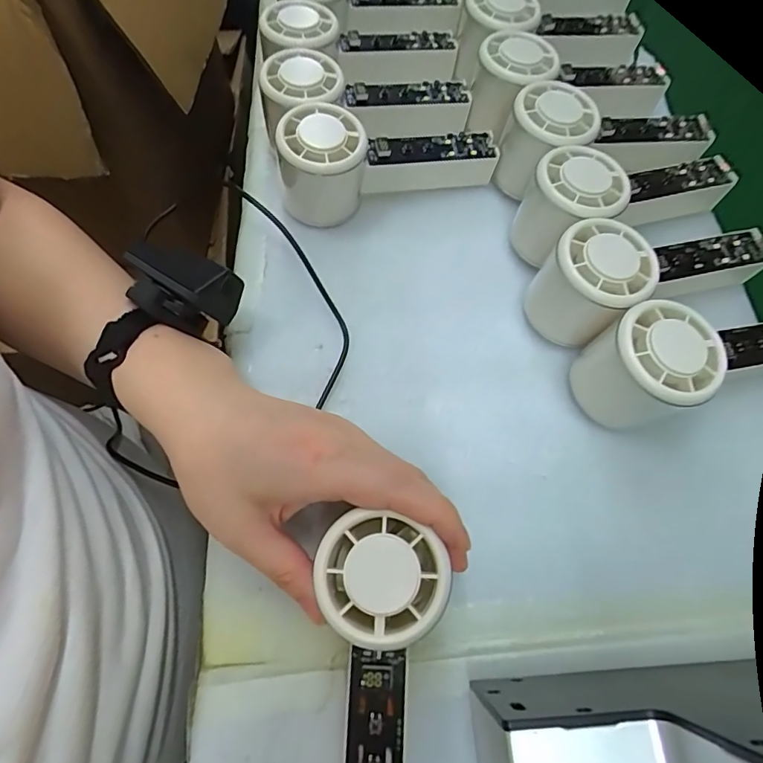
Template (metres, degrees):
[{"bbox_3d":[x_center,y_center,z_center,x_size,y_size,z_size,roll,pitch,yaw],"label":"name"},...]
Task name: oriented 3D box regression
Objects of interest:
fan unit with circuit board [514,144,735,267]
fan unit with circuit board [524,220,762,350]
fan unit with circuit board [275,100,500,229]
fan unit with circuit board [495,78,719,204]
[{"bbox_3d":[0.164,-0.116,0.334,0.147,0.061,0.057,-7,65,-17],"label":"fan unit with circuit board"},{"bbox_3d":[0.165,-0.073,0.301,0.153,0.059,0.058,-24,67,-9],"label":"fan unit with circuit board"},{"bbox_3d":[0.003,-0.156,0.338,0.146,0.060,0.059,-21,67,-8],"label":"fan unit with circuit board"},{"bbox_3d":[0.156,-0.171,0.339,0.153,0.053,0.058,-13,66,-5],"label":"fan unit with circuit board"}]

